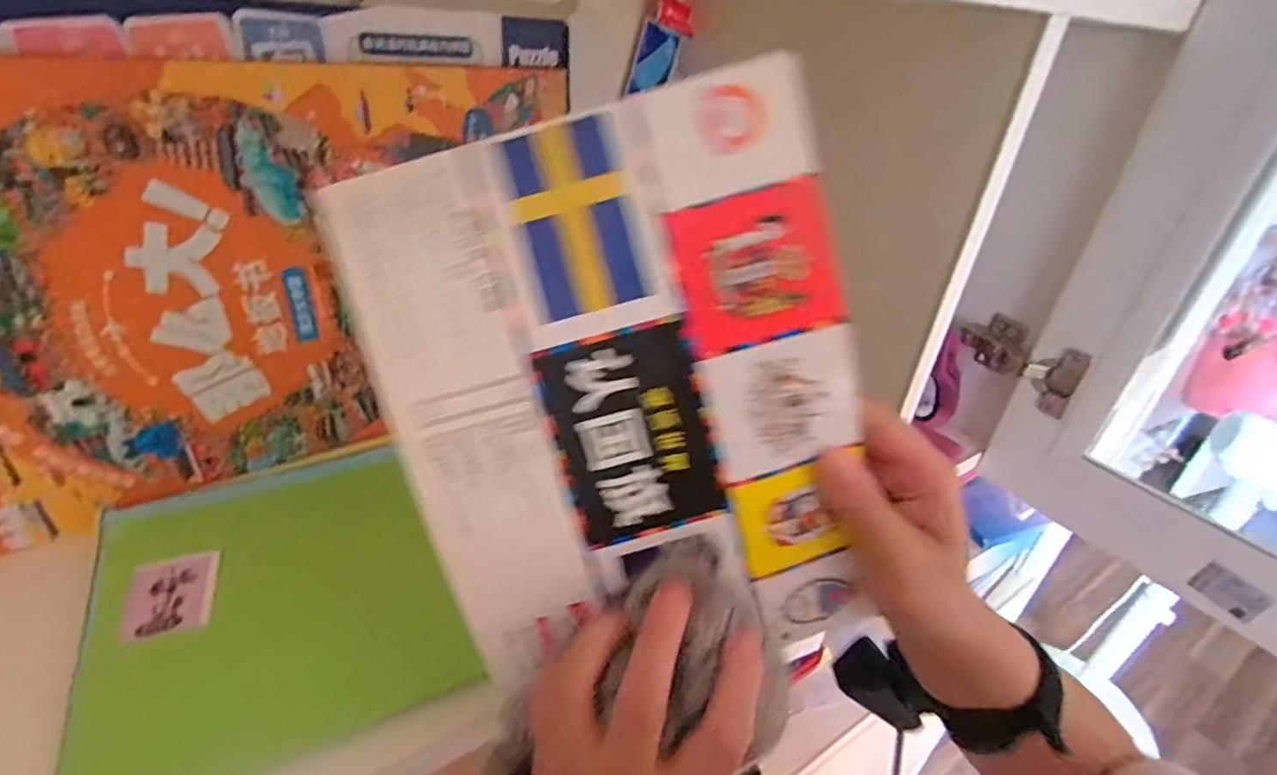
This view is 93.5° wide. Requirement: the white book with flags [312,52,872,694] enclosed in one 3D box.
[{"bbox_3d":[-0.003,0.011,0.249,0.183,0.231,0.019,-15,12,2],"label":"white book with flags"}]

